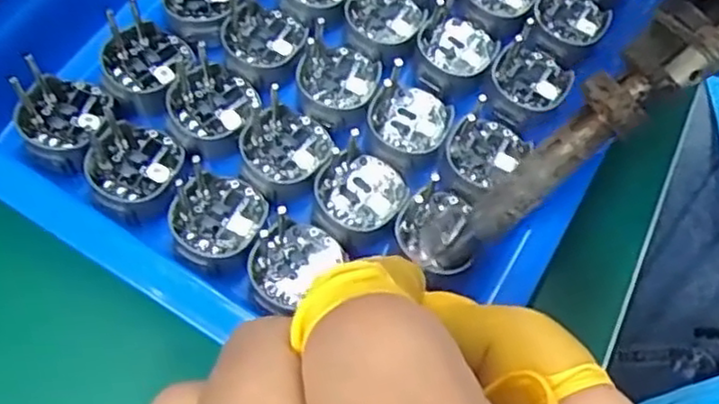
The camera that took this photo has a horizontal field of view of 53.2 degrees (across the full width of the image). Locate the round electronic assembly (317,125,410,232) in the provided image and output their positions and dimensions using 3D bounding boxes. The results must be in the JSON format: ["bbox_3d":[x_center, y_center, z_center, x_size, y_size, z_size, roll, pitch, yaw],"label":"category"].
[{"bbox_3d":[0.000,-0.004,0.215,0.026,0.004,0.027,1,64,-3],"label":"round electronic assembly"}]

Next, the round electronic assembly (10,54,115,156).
[{"bbox_3d":[-0.089,-0.030,0.212,0.027,0.016,0.030,-31,68,-17],"label":"round electronic assembly"}]

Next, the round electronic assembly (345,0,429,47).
[{"bbox_3d":[0.008,-0.063,0.240,0.026,0.004,0.025,1,64,-3],"label":"round electronic assembly"}]

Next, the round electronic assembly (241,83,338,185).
[{"bbox_3d":[-0.022,-0.019,0.218,0.026,0.007,0.025,1,64,-3],"label":"round electronic assembly"}]

